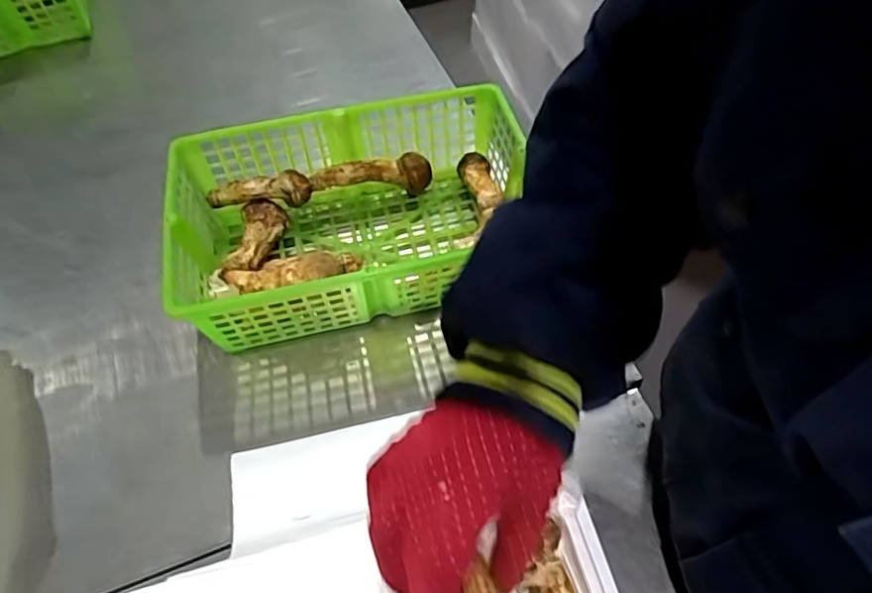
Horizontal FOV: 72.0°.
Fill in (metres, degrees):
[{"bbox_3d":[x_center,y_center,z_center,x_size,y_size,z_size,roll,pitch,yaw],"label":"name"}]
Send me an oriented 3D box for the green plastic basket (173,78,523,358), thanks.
[{"bbox_3d":[-0.081,-0.078,0.616,0.342,0.109,0.214,-12,57,-6],"label":"green plastic basket"}]

